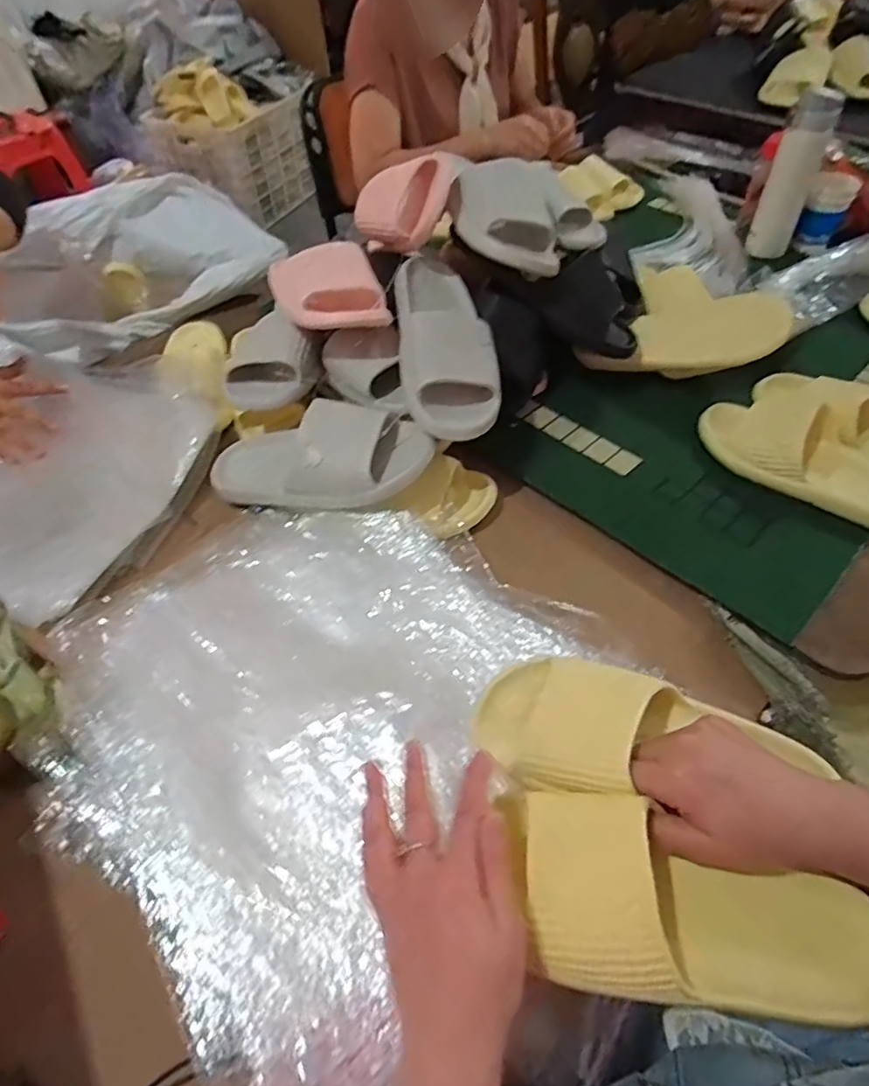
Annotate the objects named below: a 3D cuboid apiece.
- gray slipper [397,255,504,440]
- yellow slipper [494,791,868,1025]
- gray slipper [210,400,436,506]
[{"bbox_3d":[0.013,-0.229,0.673,0.107,0.083,0.261,4,59,-15],"label":"gray slipper"},{"bbox_3d":[0.153,0.226,0.362,0.220,0.061,0.099,16,54,5],"label":"yellow slipper"},{"bbox_3d":[-0.129,-0.100,0.649,0.246,0.089,0.110,1,48,35],"label":"gray slipper"}]

